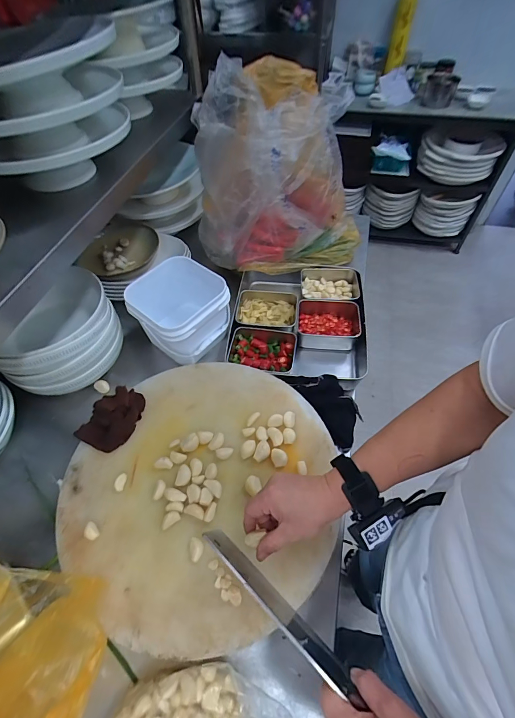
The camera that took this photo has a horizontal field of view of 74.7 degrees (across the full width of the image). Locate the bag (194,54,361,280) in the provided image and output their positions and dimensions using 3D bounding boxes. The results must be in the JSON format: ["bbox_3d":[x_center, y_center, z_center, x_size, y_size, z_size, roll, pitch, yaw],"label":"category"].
[{"bbox_3d":[0.065,-0.399,0.756,0.401,0.386,0.198,-4,54,-1],"label":"bag"}]

